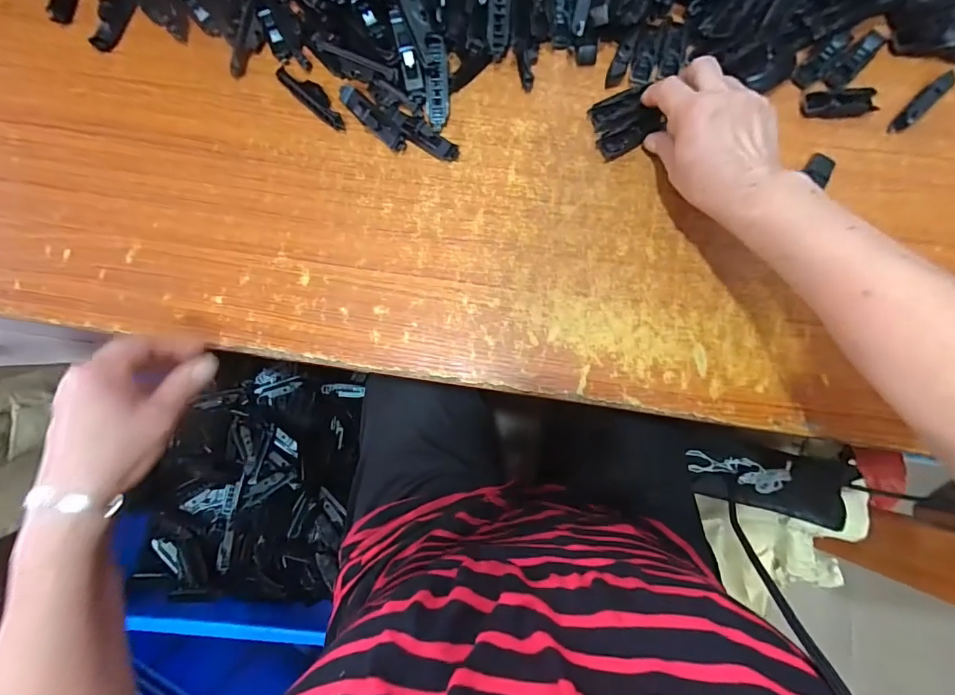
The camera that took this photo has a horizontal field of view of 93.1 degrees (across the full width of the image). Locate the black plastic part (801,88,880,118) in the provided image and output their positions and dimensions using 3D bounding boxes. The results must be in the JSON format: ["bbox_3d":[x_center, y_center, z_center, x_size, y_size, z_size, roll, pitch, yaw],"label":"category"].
[{"bbox_3d":[0.330,-0.224,0.413,0.064,0.007,0.025,-3,82,-1],"label":"black plastic part"}]

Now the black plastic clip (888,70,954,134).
[{"bbox_3d":[0.400,-0.222,0.405,0.064,0.017,0.015,-43,85,-6],"label":"black plastic clip"}]

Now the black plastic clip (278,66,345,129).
[{"bbox_3d":[-0.150,-0.231,0.417,0.075,0.015,0.022,41,84,5],"label":"black plastic clip"}]

